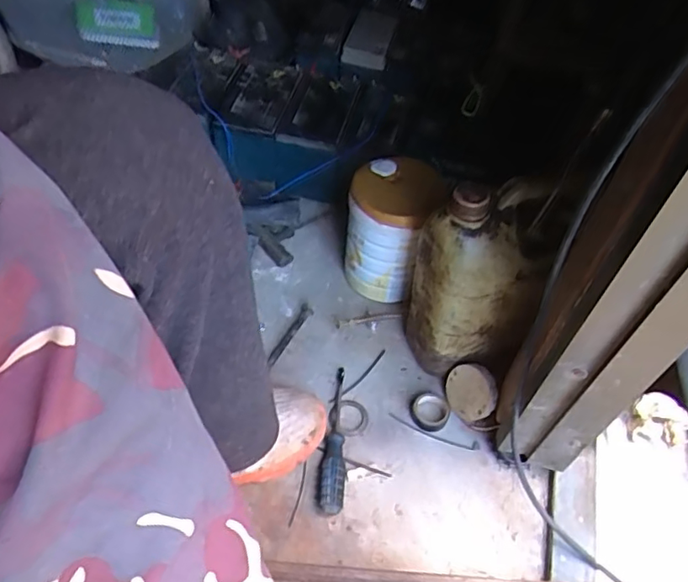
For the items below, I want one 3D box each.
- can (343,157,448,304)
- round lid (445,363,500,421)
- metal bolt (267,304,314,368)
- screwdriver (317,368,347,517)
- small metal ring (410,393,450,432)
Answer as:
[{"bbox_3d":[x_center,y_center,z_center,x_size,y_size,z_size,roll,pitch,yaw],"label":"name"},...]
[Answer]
[{"bbox_3d":[0.064,-0.087,0.821,0.107,0.195,0.106,2,53,-2],"label":"can"},{"bbox_3d":[0.160,0.127,0.732,0.020,0.067,0.066,2,51,-45],"label":"round lid"},{"bbox_3d":[-0.074,0.061,0.808,0.020,0.011,0.109,22,55,13],"label":"metal bolt"},{"bbox_3d":[-0.007,0.175,0.714,0.029,0.027,0.189,6,53,1],"label":"screwdriver"},{"bbox_3d":[0.109,0.154,0.741,0.049,0.013,0.048,2,53,-2],"label":"small metal ring"}]

